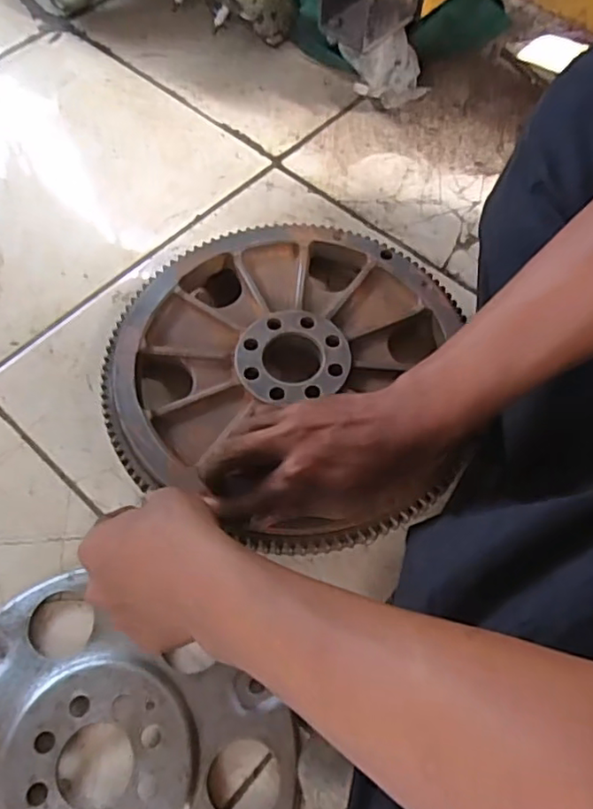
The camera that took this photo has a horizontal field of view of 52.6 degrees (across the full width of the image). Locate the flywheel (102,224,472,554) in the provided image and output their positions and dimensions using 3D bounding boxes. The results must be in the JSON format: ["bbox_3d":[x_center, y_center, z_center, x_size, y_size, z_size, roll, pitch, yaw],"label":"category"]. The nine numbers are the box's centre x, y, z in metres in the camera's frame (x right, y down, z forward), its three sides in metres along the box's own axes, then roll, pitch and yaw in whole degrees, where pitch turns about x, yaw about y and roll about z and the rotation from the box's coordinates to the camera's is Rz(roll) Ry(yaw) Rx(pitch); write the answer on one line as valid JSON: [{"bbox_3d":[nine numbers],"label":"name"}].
[{"bbox_3d":[-0.013,-0.025,0.530,0.294,0.049,0.308,0,61,-1],"label":"flywheel"}]

